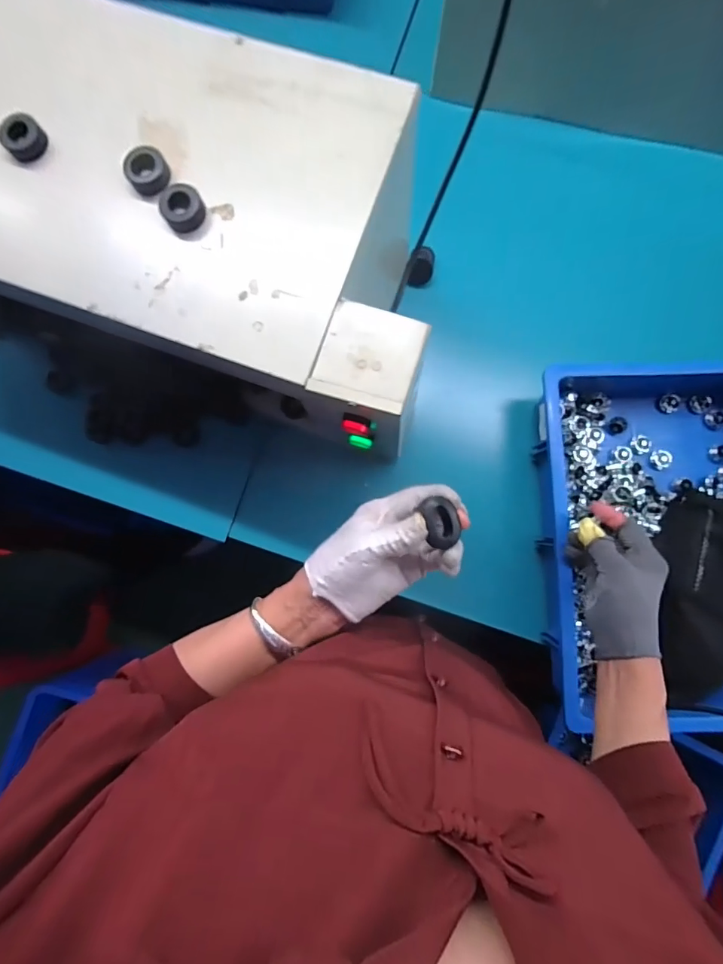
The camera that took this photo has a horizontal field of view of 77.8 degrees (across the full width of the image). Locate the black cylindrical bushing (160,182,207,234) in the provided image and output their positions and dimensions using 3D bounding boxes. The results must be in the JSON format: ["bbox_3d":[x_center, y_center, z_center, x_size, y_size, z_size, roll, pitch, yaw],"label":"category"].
[{"bbox_3d":[-0.158,-0.244,0.400,0.036,0.020,0.036,0,84,2],"label":"black cylindrical bushing"}]

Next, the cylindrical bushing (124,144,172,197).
[{"bbox_3d":[-0.193,-0.282,0.405,0.037,0.018,0.037,0,84,2],"label":"cylindrical bushing"}]

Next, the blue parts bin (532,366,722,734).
[{"bbox_3d":[0.395,0.074,0.594,0.301,0.097,0.448,-2,84,2],"label":"blue parts bin"}]

